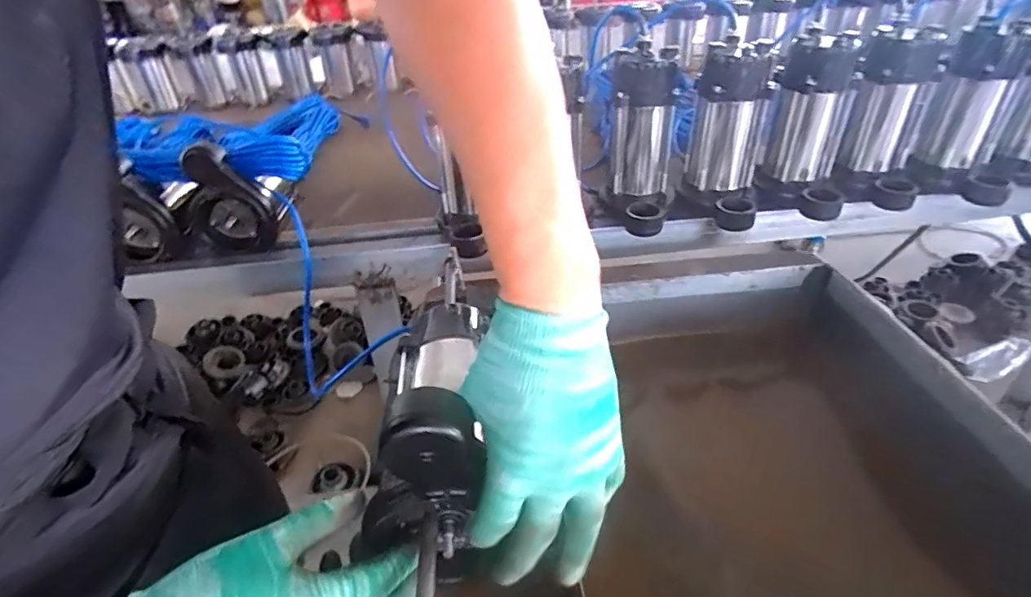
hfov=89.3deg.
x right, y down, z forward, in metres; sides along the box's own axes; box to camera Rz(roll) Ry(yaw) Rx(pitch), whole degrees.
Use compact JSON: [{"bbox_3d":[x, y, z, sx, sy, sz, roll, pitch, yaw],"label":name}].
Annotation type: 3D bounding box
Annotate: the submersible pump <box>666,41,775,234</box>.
[{"bbox_3d":[0.303,-0.230,0.760,0.113,0.239,0.119,8,36,16],"label":"submersible pump"}]

